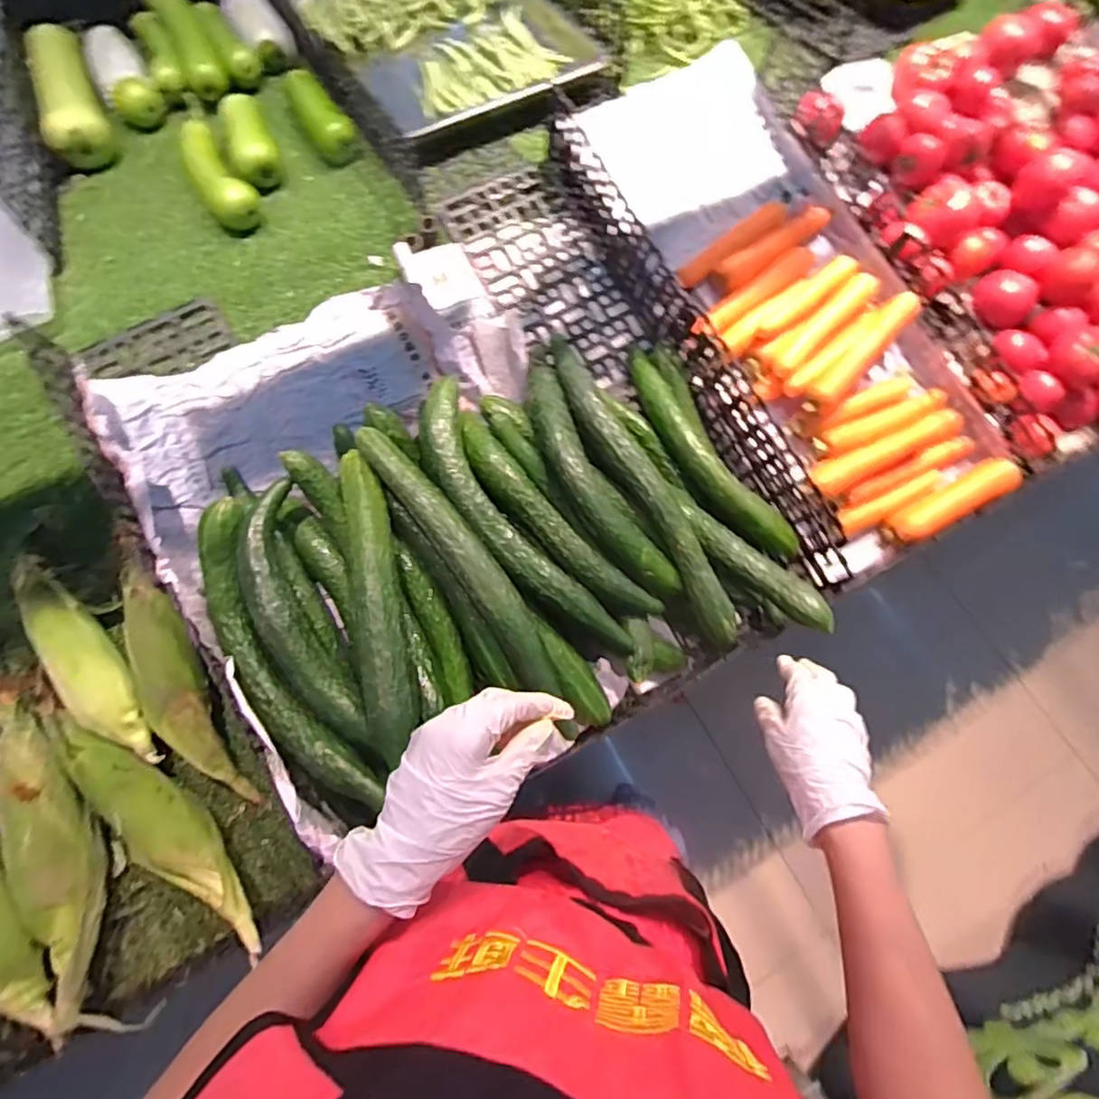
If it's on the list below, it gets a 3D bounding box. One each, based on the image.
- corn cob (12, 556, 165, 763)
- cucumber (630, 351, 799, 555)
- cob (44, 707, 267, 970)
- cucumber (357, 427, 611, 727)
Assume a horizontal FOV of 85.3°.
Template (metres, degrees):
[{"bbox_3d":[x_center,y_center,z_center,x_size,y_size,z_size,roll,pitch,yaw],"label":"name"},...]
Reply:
[{"bbox_3d":[-0.506,0.116,0.643,0.076,0.058,0.270,-35,77,-13],"label":"corn cob"},{"bbox_3d":[0.190,-0.129,0.773,0.093,0.040,0.342,-31,76,-12],"label":"cucumber"},{"bbox_3d":[-0.408,0.282,0.615,0.323,0.053,0.076,43,75,11],"label":"cob"},{"bbox_3d":[-0.079,0.033,0.661,0.057,0.060,0.426,-39,90,-13],"label":"cucumber"}]

